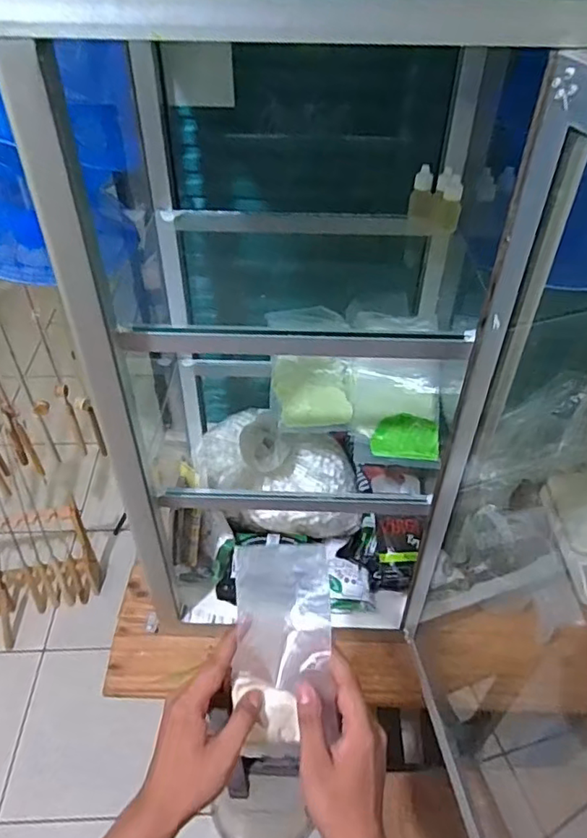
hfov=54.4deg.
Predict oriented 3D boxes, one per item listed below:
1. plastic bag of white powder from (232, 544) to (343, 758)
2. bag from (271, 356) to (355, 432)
[{"bbox_3d":[-0.008,0.205,0.509,0.085,0.041,0.179,1,78,0],"label":"plastic bag of white powder"},{"bbox_3d":[0.025,-0.034,0.716,0.104,0.030,0.104,0,44,-1],"label":"bag"}]

